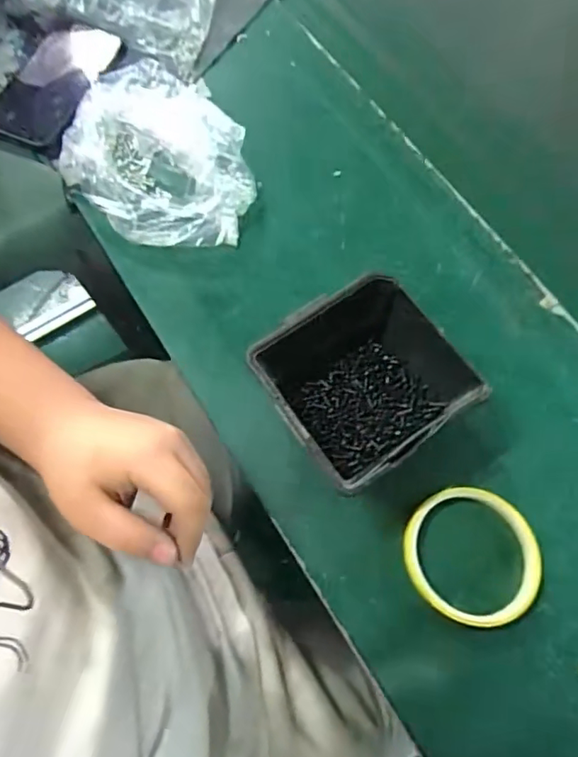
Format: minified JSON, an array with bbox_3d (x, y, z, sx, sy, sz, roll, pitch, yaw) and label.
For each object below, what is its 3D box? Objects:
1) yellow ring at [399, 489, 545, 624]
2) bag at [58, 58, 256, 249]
[{"bbox_3d":[0.123,0.120,0.372,0.089,0.016,0.086,0,69,-1],"label":"yellow ring"},{"bbox_3d":[-0.120,-0.195,0.481,0.146,0.041,0.190,-25,72,-10],"label":"bag"}]

